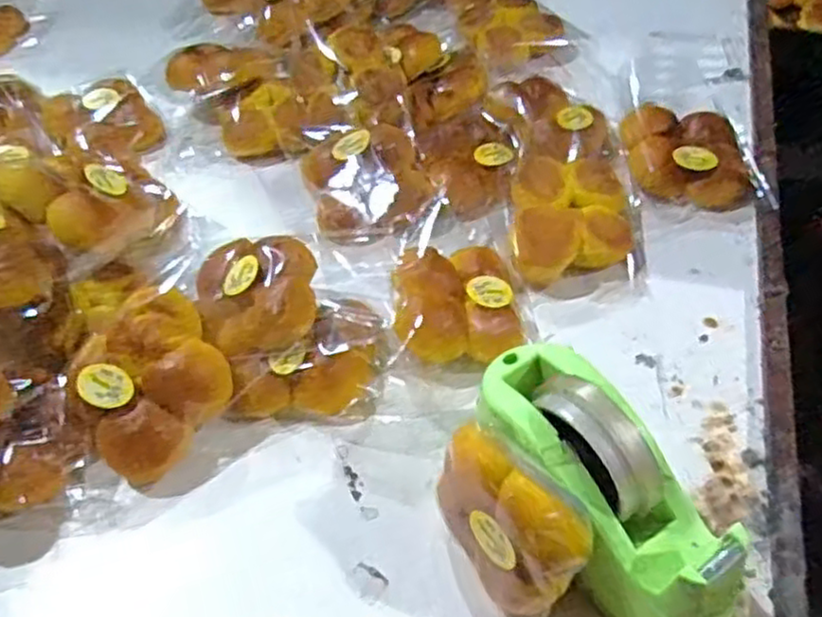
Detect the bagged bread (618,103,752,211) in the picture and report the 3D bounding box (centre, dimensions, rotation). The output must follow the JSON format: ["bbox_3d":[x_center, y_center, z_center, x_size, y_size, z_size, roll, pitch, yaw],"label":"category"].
[{"bbox_3d":[0.266,-0.152,0.707,0.112,0.046,0.117,3,50,8],"label":"bagged bread"}]

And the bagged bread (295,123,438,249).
[{"bbox_3d":[-0.041,-0.115,0.691,0.113,0.061,0.114,-11,50,-4],"label":"bagged bread"}]

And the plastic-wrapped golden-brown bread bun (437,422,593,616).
[{"bbox_3d":[0.061,0.134,0.455,0.056,0.108,0.101,-30,54,-18],"label":"plastic-wrapped golden-brown bread bun"}]

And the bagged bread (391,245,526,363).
[{"bbox_3d":[0.036,-0.006,0.609,0.100,0.054,0.118,-7,50,0],"label":"bagged bread"}]

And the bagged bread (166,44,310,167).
[{"bbox_3d":[-0.187,-0.223,0.783,0.128,0.059,0.175,-17,50,-8],"label":"bagged bread"}]

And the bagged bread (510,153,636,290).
[{"bbox_3d":[0.140,-0.075,0.645,0.110,0.044,0.114,-4,50,3],"label":"bagged bread"}]

